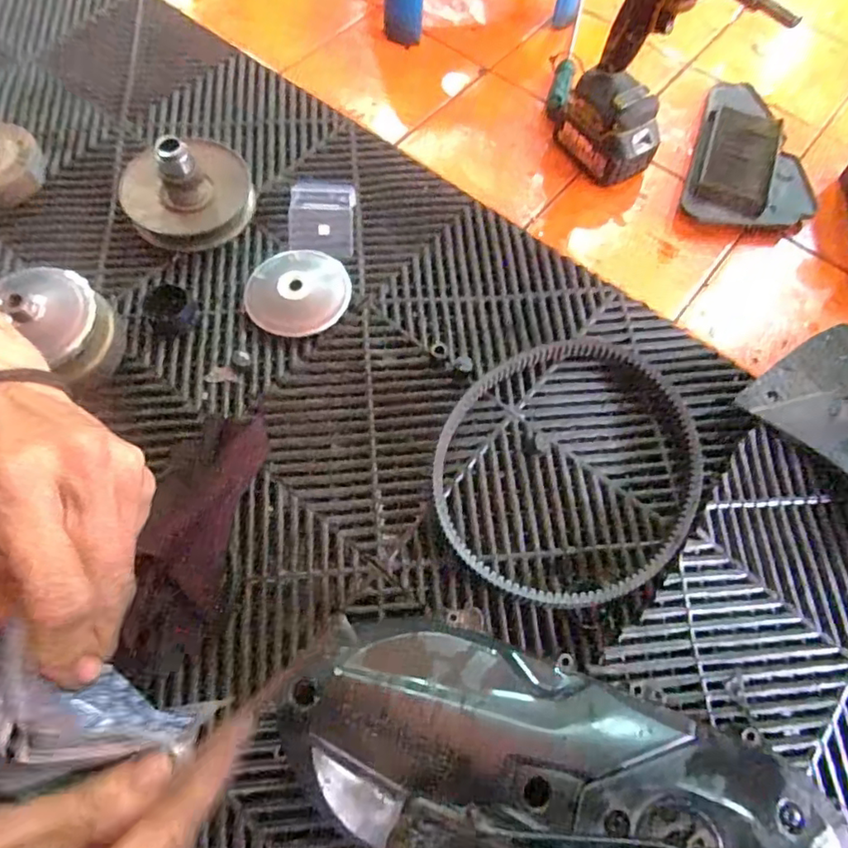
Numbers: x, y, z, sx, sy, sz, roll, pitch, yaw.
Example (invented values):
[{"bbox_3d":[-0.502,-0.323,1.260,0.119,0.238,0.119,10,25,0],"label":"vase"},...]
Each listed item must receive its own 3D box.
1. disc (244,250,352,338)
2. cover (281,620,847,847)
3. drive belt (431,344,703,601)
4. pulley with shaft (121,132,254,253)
[{"bbox_3d":[-0.133,-0.139,0.605,0.107,0.025,0.106,1,66,-2],"label":"disc"},{"bbox_3d":[0.092,0.253,0.389,0.393,0.110,0.169,22,67,7],"label":"cover"},{"bbox_3d":[0.139,0.033,0.530,0.278,0.023,0.229,-29,70,-14],"label":"drive belt"},{"bbox_3d":[-0.266,-0.270,0.628,0.139,0.079,0.139,-24,69,-12],"label":"pulley with shaft"}]

